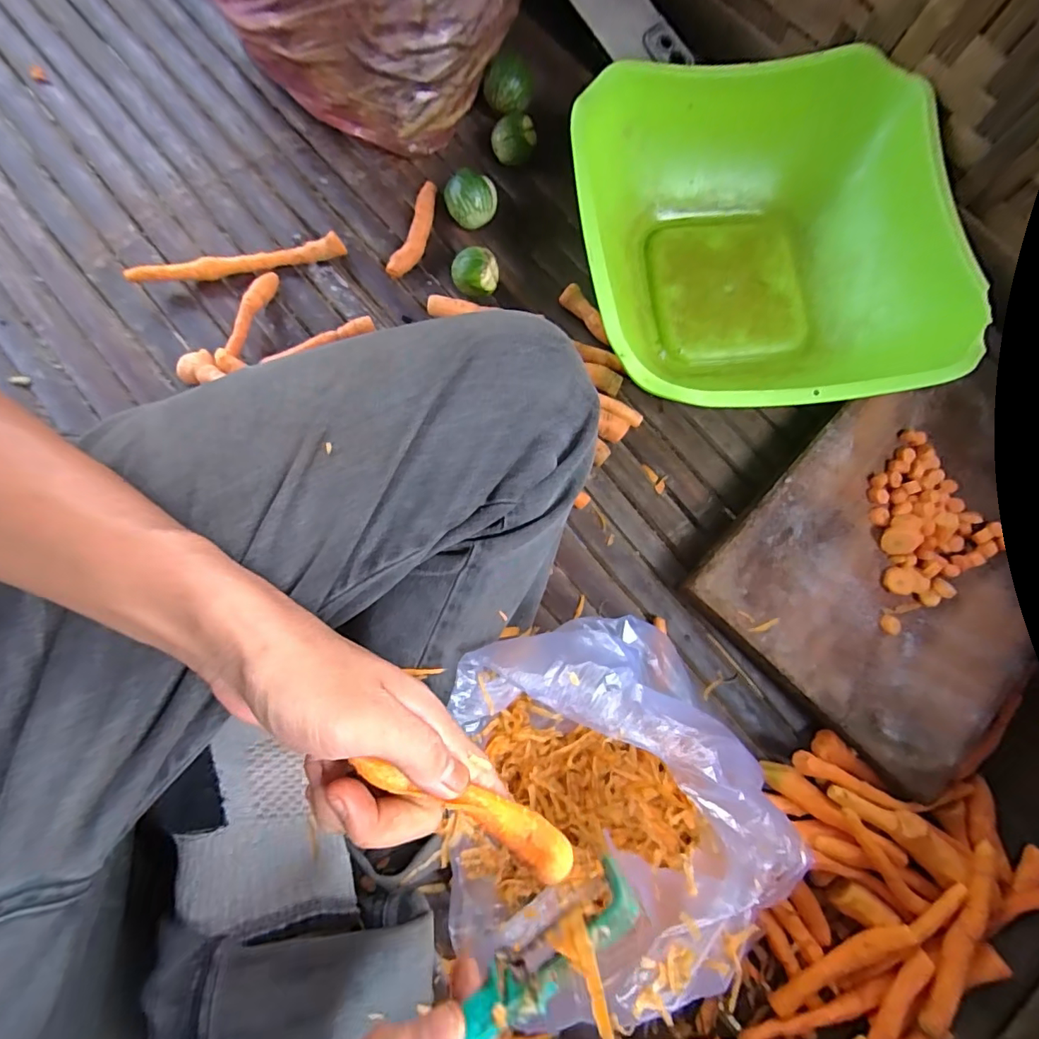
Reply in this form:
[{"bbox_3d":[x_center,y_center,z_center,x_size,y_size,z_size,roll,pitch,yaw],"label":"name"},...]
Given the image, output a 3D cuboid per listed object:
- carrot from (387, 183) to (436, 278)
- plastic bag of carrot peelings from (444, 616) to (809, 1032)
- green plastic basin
[{"bbox_3d":[-0.090,-0.255,0.450,0.022,0.018,0.088,20,77,3],"label":"carrot"},{"bbox_3d":[0.046,0.162,0.304,0.179,0.153,0.184,-4,79,-4],"label":"plastic bag of carrot peelings"},{"bbox_3d":[0.191,-0.216,0.416,0.261,0.091,0.279,-7,77,-4],"label":"green plastic basin"}]

